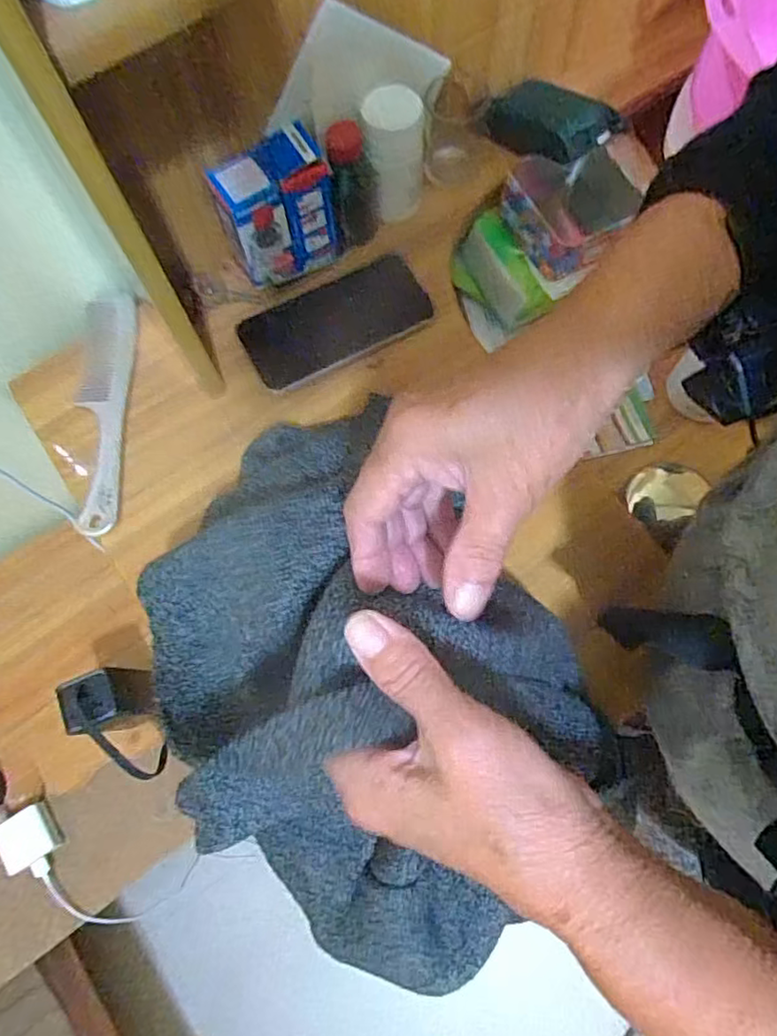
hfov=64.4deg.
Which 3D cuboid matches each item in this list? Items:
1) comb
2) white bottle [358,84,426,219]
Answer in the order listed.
[{"bbox_3d":[-0.236,-0.091,0.512,0.040,0.008,0.216,-4,72,0],"label":"comb"},{"bbox_3d":[0.006,-0.307,0.525,0.049,0.088,0.049,-3,72,0],"label":"white bottle"}]

